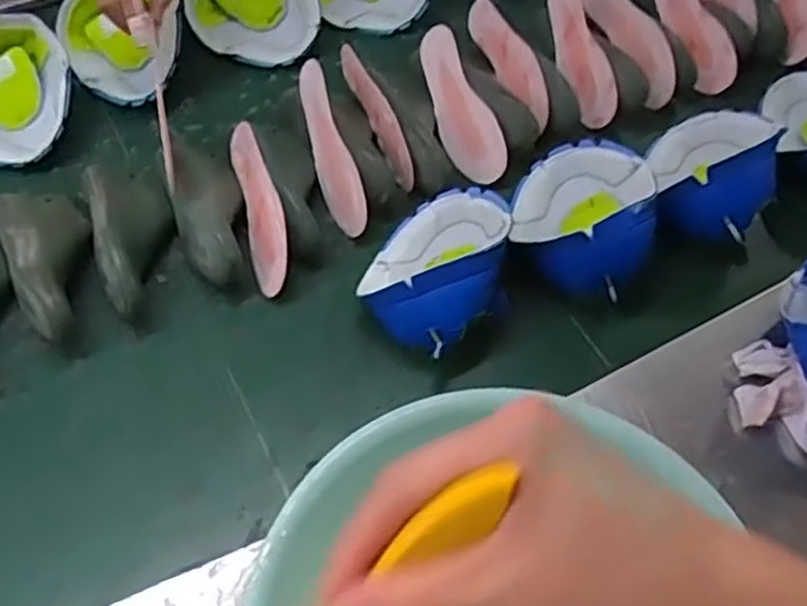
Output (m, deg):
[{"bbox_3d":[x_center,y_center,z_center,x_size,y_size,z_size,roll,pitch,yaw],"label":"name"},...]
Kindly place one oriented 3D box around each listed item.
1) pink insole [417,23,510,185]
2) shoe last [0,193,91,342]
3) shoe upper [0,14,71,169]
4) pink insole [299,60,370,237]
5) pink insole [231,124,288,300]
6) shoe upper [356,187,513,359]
[{"bbox_3d":[0.059,-0.213,0.832,0.006,0.066,0.183,-8,70,-49],"label":"pink insole"},{"bbox_3d":[-0.336,-0.044,0.726,0.082,0.054,0.185,-24,61,-16],"label":"shoe last"},{"bbox_3d":[-0.435,-0.230,0.832,0.147,0.068,0.159,-19,59,-13],"label":"shoe upper"},{"bbox_3d":[-0.075,-0.157,0.785,0.010,0.063,0.181,-12,80,-39],"label":"pink insole"},{"bbox_3d":[-0.141,-0.097,0.751,0.010,0.060,0.183,4,60,-42],"label":"pink insole"},{"bbox_3d":[0.033,-0.043,0.712,0.131,0.086,0.187,6,57,3],"label":"shoe upper"}]

